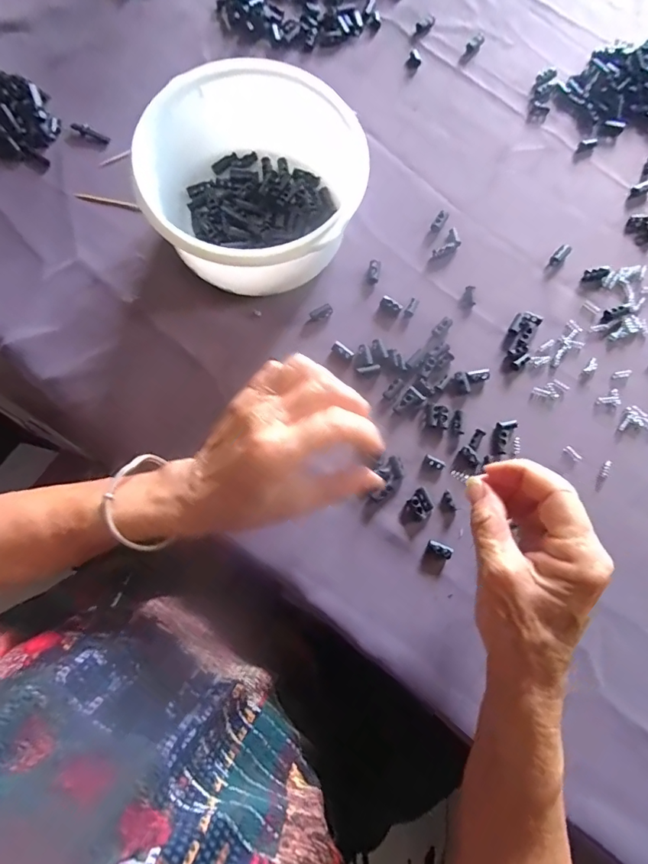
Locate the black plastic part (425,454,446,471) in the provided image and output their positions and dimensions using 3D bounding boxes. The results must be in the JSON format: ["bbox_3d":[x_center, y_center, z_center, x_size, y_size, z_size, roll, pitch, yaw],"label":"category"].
[{"bbox_3d":[0.086,0.024,0.353,0.016,0.004,0.008,28,80,4],"label":"black plastic part"}]

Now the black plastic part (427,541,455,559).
[{"bbox_3d":[0.087,0.088,0.339,0.019,0.008,0.009,26,80,4],"label":"black plastic part"}]

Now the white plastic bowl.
[{"bbox_3d":[-0.053,-0.188,0.356,0.160,0.077,0.152,0,80,-1],"label":"white plastic bowl"}]

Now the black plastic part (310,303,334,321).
[{"bbox_3d":[-0.002,-0.099,0.376,0.019,0.004,0.009,-24,81,-5],"label":"black plastic part"}]

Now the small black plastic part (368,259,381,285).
[{"bbox_3d":[0.043,-0.136,0.386,0.010,0.004,0.021,9,80,1],"label":"small black plastic part"}]

